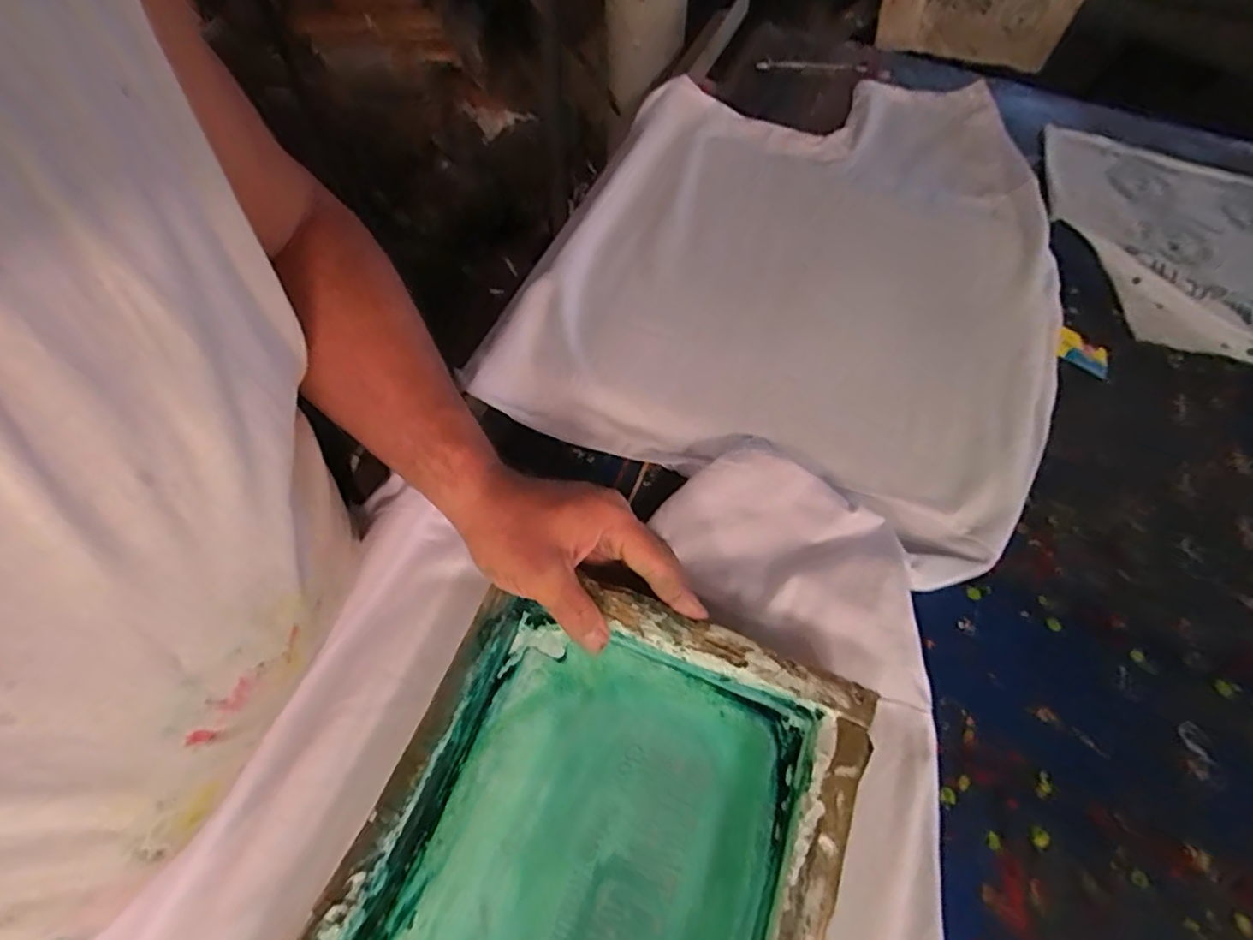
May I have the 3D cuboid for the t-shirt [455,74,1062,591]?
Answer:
[{"bbox_3d":[0.195,-0.233,0.631,0.476,0.046,0.639,22,64,9],"label":"t-shirt"}]

